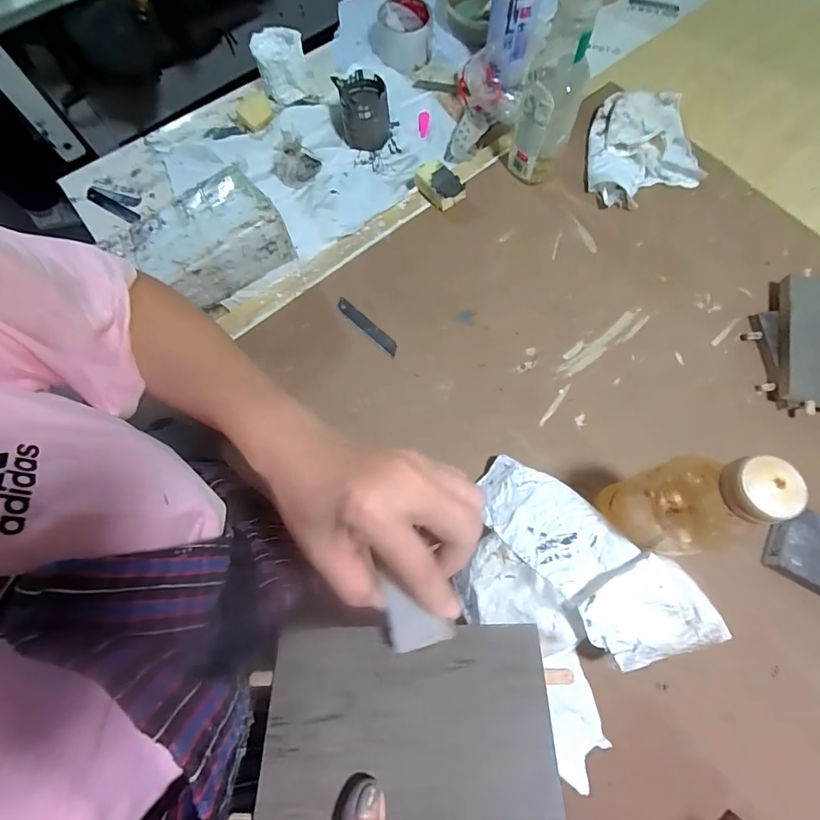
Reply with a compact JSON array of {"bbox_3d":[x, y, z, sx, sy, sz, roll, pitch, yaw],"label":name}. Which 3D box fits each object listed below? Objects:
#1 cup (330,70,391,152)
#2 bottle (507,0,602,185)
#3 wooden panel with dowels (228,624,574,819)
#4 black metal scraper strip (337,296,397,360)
[{"bbox_3d":[-0.063,-0.412,0.600,0.064,0.075,0.067,-1,73,2],"label":"cup"},{"bbox_3d":[0.160,-0.354,0.491,0.065,0.207,0.054,15,74,7],"label":"bottle"},{"bbox_3d":[-0.002,0.177,0.226,0.161,0.009,0.112,-5,58,7],"label":"wooden panel with dowels"},{"bbox_3d":[-0.051,-0.100,0.514,0.096,0.005,0.016,41,78,13],"label":"black metal scraper strip"}]

